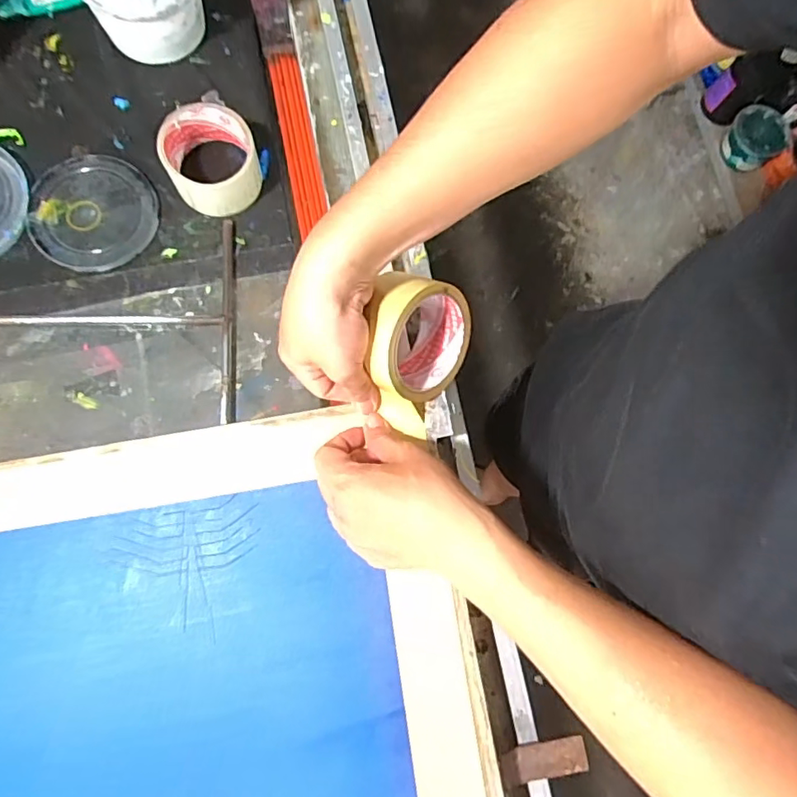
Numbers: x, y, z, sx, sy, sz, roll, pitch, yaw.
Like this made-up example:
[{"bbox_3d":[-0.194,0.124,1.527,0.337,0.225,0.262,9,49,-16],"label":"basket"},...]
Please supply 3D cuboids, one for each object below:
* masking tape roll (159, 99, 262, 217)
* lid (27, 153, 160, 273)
[{"bbox_3d":[-0.176,-0.227,0.524,0.084,0.048,0.085,1,78,-4],"label":"masking tape roll"},{"bbox_3d":[-0.291,-0.178,0.527,0.112,0.011,0.112,0,77,0],"label":"lid"}]

